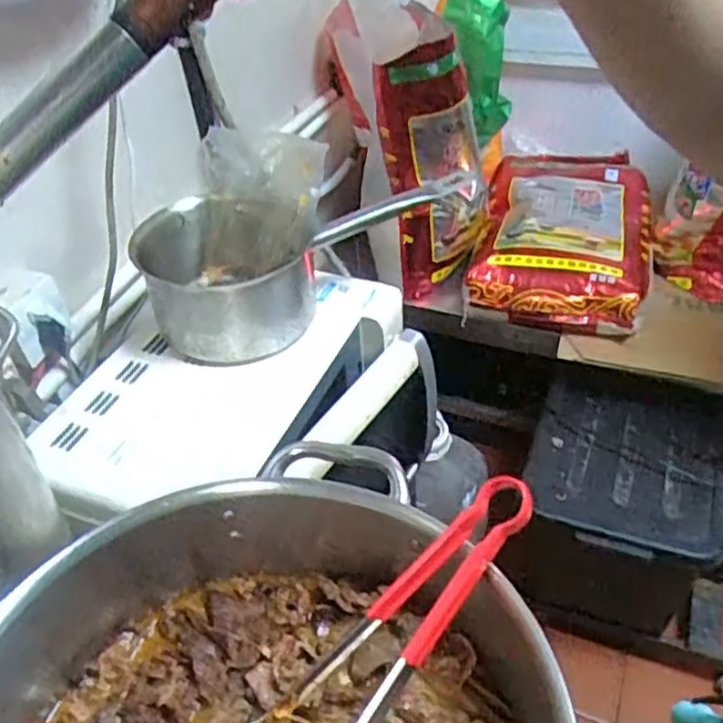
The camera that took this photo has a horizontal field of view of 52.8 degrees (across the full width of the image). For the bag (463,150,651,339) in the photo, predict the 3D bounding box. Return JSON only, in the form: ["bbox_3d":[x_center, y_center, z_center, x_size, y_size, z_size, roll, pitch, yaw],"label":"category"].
[{"bbox_3d":[0.466,-0.313,1.674,0.369,0.111,0.650,7,45,14],"label":"bag"}]

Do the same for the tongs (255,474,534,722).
[{"bbox_3d":[0.013,0.192,0.479,0.285,0.033,0.072,-49,52,0],"label":"tongs"}]

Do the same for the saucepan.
[{"bbox_3d":[-0.099,-0.135,0.911,0.336,0.112,0.196,-23,45,-17],"label":"saucepan"}]

